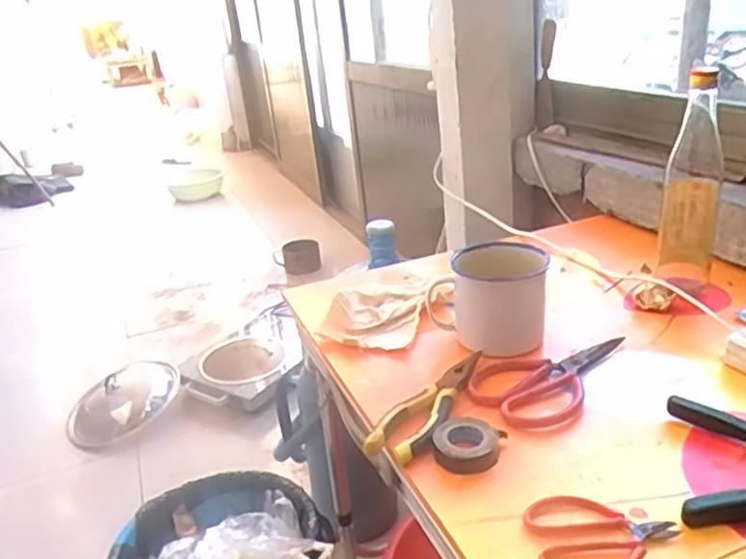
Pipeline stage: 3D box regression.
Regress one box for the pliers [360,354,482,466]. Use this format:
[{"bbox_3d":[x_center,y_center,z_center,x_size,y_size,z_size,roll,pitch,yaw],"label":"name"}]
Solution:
[{"bbox_3d":[0.059,0.116,0.629,0.052,0.014,0.177,10,28,31],"label":"pliers"}]

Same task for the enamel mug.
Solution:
[{"bbox_3d":[0.126,0.020,0.729,0.123,0.103,0.088,-7,24,-4],"label":"enamel mug"}]

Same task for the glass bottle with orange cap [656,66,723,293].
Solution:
[{"bbox_3d":[0.384,-0.106,0.785,0.061,0.265,0.077,7,27,27],"label":"glass bottle with orange cap"}]

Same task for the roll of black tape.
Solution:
[{"bbox_3d":[0.081,0.144,0.563,0.056,0.015,0.059,-5,24,2],"label":"roll of black tape"}]

